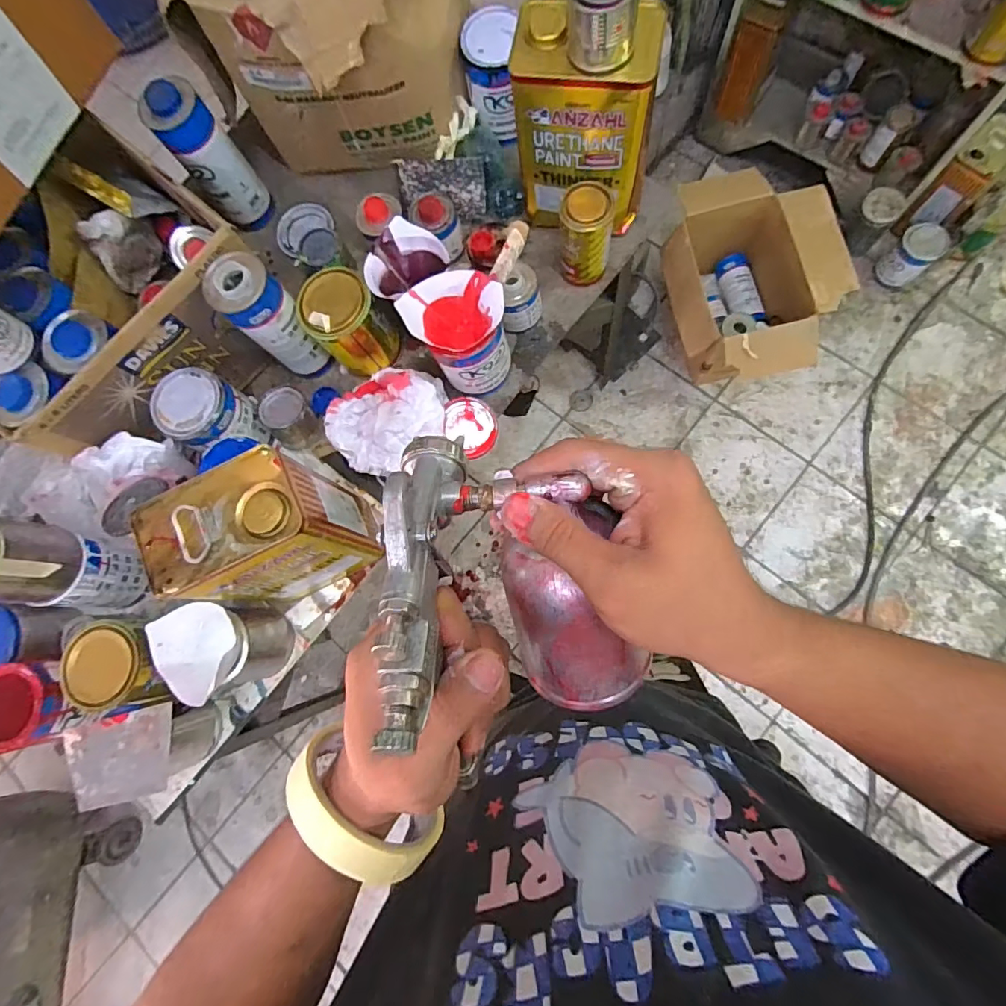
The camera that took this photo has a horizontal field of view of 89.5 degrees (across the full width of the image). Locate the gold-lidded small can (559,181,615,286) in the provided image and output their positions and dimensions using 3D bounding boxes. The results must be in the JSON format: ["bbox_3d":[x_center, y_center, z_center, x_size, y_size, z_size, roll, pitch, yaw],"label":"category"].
[{"bbox_3d":[0.117,-0.380,0.723,0.073,0.131,0.063,5,80,8],"label":"gold-lidded small can"}]

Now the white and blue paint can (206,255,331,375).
[{"bbox_3d":[-0.323,-0.255,0.726,0.081,0.201,0.087,-1,79,7],"label":"white and blue paint can"}]

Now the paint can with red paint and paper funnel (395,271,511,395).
[{"bbox_3d":[-0.055,-0.232,0.697,0.116,0.146,0.121,-1,79,7],"label":"paint can with red paint and paper funnel"}]

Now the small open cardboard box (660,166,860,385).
[{"bbox_3d":[0.633,-0.562,1.340,0.383,0.271,0.532,-7,78,6],"label":"small open cardboard box"}]

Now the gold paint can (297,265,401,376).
[{"bbox_3d":[-0.225,-0.260,0.753,0.095,0.164,0.097,-1,79,7],"label":"gold paint can"}]

